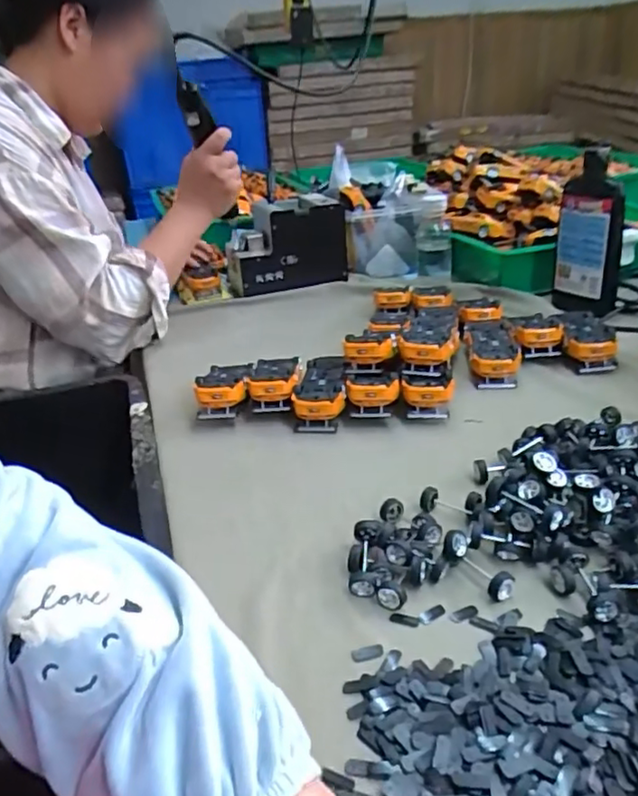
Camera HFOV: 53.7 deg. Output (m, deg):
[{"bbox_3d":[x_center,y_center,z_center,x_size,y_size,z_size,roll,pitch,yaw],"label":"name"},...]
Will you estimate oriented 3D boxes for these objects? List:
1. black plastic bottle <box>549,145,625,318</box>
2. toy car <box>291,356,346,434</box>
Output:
[{"bbox_3d":[0.360,-0.216,0.844,0.083,0.206,0.064,4,30,22],"label":"black plastic bottle"},{"bbox_3d":[0.003,-0.009,0.693,0.059,0.041,0.124,-6,28,4],"label":"toy car"}]

